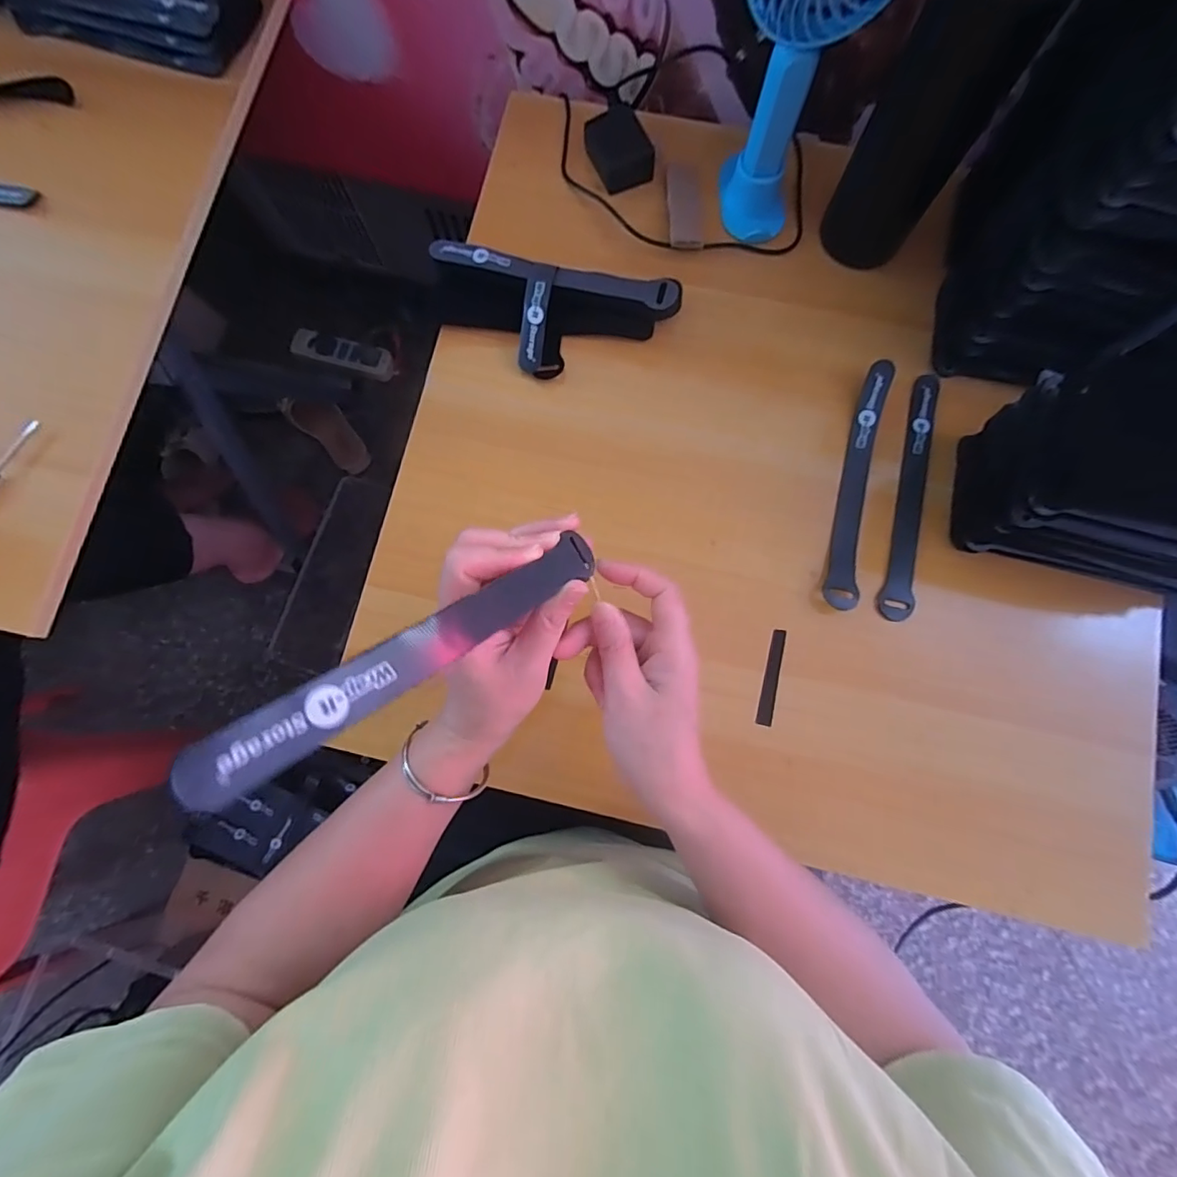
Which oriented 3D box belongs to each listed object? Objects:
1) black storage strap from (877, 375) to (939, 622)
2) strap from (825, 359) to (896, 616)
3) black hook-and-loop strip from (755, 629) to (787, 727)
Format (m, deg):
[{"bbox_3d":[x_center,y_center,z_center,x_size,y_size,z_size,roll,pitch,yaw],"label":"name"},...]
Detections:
[{"bbox_3d":[0.250,-0.075,0.396,0.023,0.005,0.202,16,82,4],"label":"black storage strap"},{"bbox_3d":[0.206,-0.079,0.392,0.023,0.017,0.194,15,82,4],"label":"strap"},{"bbox_3d":[0.133,0.064,0.374,0.011,0.005,0.068,12,81,4],"label":"black hook-and-loop strip"}]

